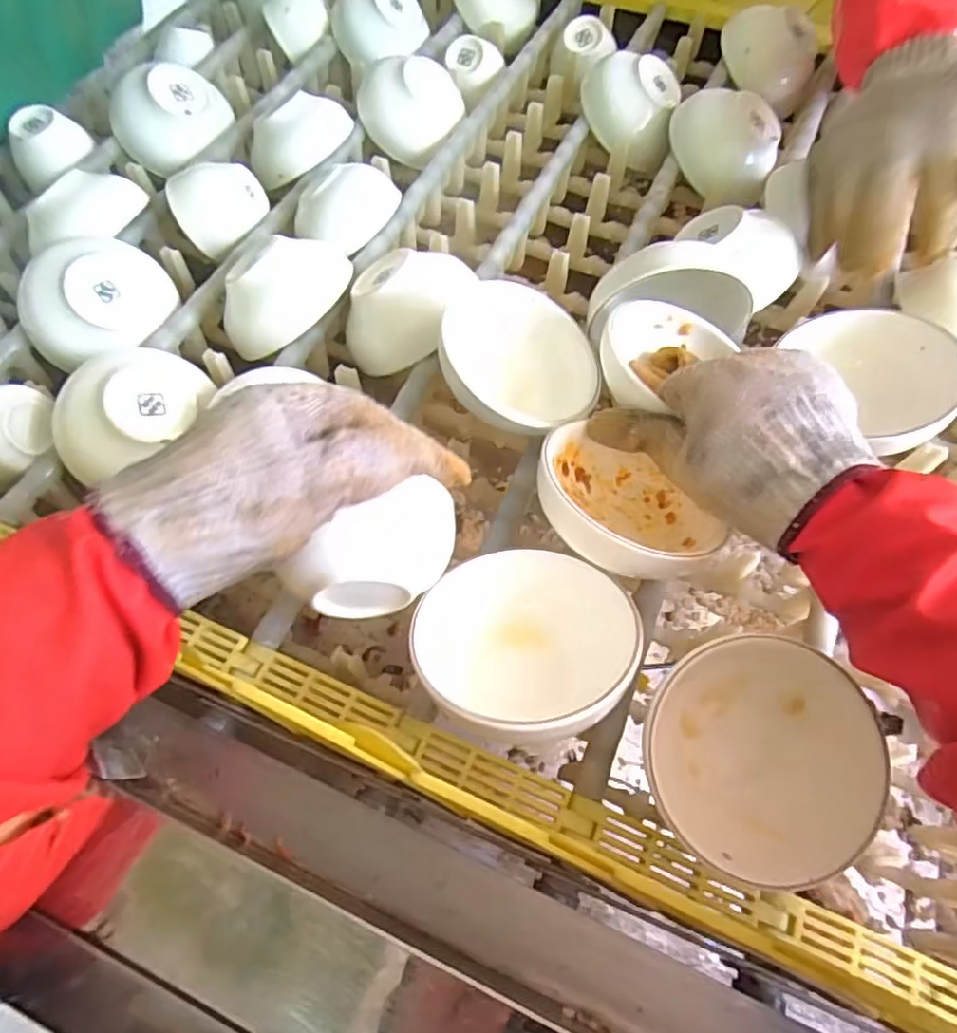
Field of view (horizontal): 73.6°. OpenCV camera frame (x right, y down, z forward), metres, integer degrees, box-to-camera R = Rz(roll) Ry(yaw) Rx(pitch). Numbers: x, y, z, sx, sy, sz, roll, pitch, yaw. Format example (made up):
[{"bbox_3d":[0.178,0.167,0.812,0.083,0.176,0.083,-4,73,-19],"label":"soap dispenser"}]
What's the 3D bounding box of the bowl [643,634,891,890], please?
[{"bbox_3d":[0.142,0.118,0.327,0.108,0.058,0.119,15,55,15],"label":"bowl"}]

